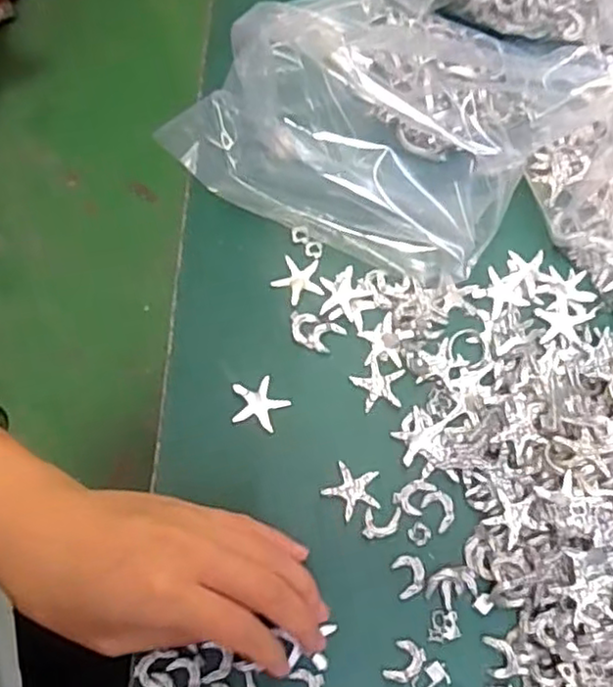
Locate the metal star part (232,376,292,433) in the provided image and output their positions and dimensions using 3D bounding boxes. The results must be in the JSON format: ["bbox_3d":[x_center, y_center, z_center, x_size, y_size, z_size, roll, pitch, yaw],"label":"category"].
[{"bbox_3d":[-0.024,0.030,0.351,0.029,0.005,0.026,13,74,5],"label":"metal star part"}]

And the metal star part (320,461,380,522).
[{"bbox_3d":[0.024,0.073,0.338,0.027,0.005,0.026,31,76,10],"label":"metal star part"}]

